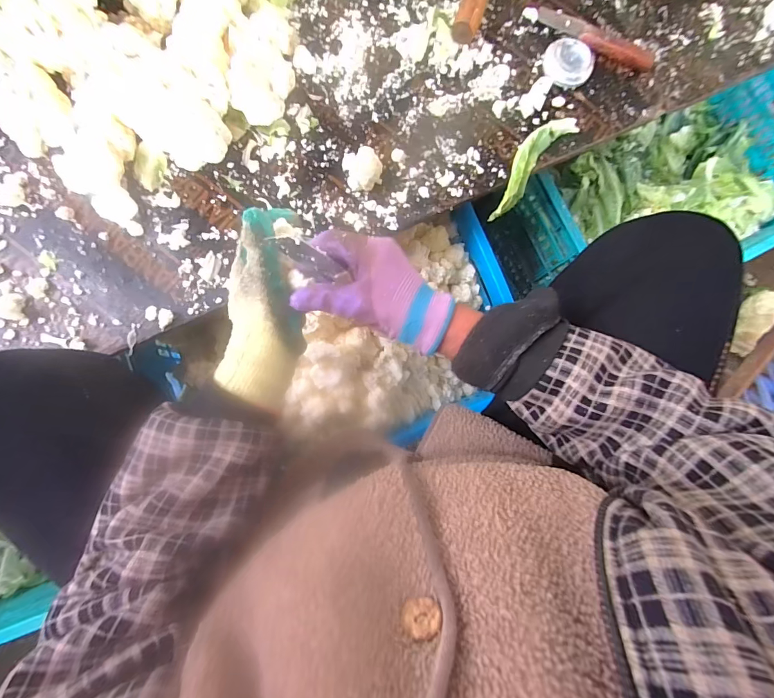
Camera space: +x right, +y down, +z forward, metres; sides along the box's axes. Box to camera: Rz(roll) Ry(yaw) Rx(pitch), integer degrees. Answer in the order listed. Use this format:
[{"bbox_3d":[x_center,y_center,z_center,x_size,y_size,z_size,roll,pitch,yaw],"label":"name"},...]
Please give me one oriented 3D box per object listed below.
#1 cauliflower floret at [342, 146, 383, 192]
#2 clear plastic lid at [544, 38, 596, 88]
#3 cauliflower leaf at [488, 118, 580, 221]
[{"bbox_3d":[-0.028,-0.212,0.458,0.043,0.034,0.043,0,84,-3],"label":"cauliflower floret"},{"bbox_3d":[0.238,-0.374,0.504,0.061,0.006,0.059,0,98,2],"label":"clear plastic lid"},{"bbox_3d":[0.184,-0.242,0.505,0.042,0.048,0.147,40,83,1],"label":"cauliflower leaf"}]

